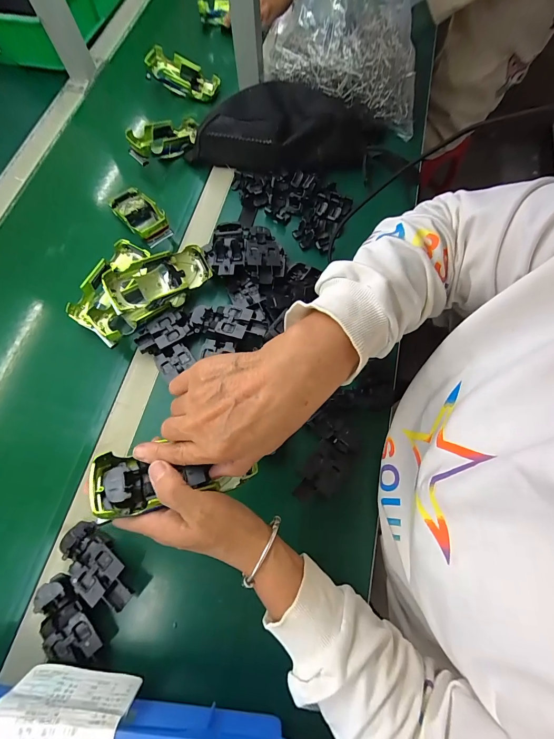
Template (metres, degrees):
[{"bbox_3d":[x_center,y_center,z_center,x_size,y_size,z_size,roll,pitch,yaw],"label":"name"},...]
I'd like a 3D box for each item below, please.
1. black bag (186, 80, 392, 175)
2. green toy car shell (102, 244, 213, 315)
[{"bbox_3d":[0.014,-0.401,0.525,0.316,0.062,0.161,7,75,3],"label":"black bag"},{"bbox_3d":[-0.156,-0.122,0.429,0.133,0.041,0.057,-26,76,-20],"label":"green toy car shell"}]

